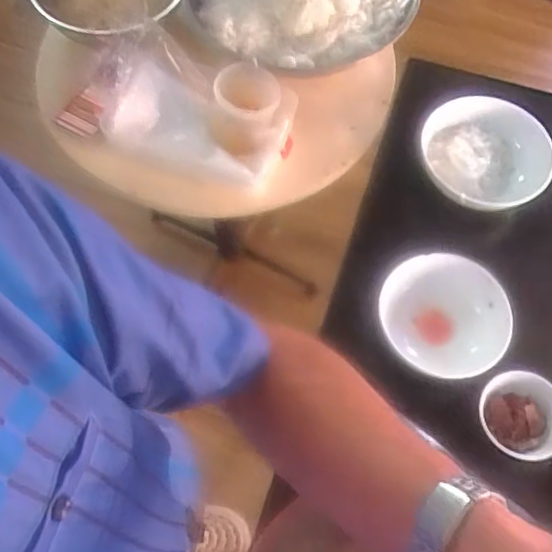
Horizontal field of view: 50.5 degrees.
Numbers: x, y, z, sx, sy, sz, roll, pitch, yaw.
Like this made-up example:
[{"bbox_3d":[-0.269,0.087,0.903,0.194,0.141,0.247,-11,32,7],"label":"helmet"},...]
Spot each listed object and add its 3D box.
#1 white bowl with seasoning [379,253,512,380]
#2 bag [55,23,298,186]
[{"bbox_3d":[0.217,0.059,0.780,0.161,0.091,0.161,0,65,-1],"label":"white bowl with seasoning"},{"bbox_3d":[-0.153,-0.253,0.870,0.353,0.108,0.152,20,66,8],"label":"bag"}]

